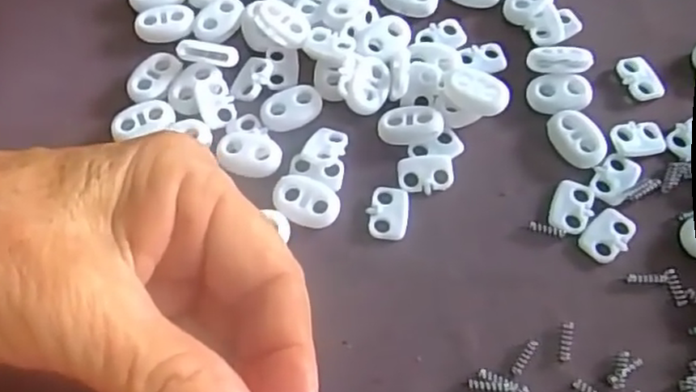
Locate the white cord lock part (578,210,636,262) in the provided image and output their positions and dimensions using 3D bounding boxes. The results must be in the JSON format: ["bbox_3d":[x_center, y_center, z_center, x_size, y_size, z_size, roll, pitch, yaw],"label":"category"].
[{"bbox_3d":[0.084,0.012,0.207,0.013,0.004,0.018,38,70,18],"label":"white cord lock part"}]

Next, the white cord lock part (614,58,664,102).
[{"bbox_3d":[0.105,-0.042,0.233,0.011,0.004,0.018,-21,65,-9],"label":"white cord lock part"}]

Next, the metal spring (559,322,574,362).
[{"bbox_3d":[0.065,0.043,0.193,0.004,0.004,0.012,10,65,7],"label":"metal spring"}]

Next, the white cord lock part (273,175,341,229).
[{"bbox_3d":[-0.014,0.002,0.214,0.021,0.008,0.015,16,65,9],"label":"white cord lock part"}]

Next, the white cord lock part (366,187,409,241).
[{"bbox_3d":[0.013,0.005,0.213,0.013,0.004,0.018,5,64,4],"label":"white cord lock part"}]

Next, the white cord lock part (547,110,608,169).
[{"bbox_3d":[0.078,-0.020,0.221,0.015,0.005,0.022,-34,68,-15],"label":"white cord lock part"}]

